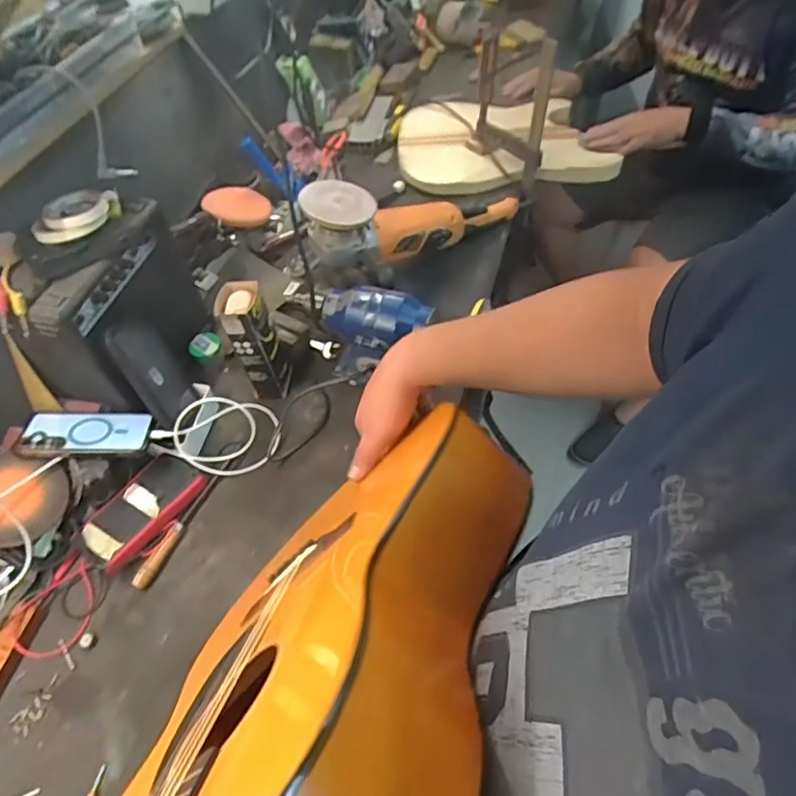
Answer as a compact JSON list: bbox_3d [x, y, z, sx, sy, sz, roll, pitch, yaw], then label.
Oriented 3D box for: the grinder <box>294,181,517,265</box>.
[{"bbox_3d":[0.049,-0.300,0.996,0.447,0.119,0.099,-15,51,-33],"label":"grinder"}]

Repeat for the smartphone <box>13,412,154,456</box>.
[{"bbox_3d":[-0.425,0.045,0.780,0.162,0.015,0.078,0,43,-8],"label":"smartphone"}]

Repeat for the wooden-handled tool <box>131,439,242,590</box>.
[{"bbox_3d":[-0.283,0.150,0.785,0.017,0.020,0.238,17,57,16],"label":"wooden-handled tool"}]

